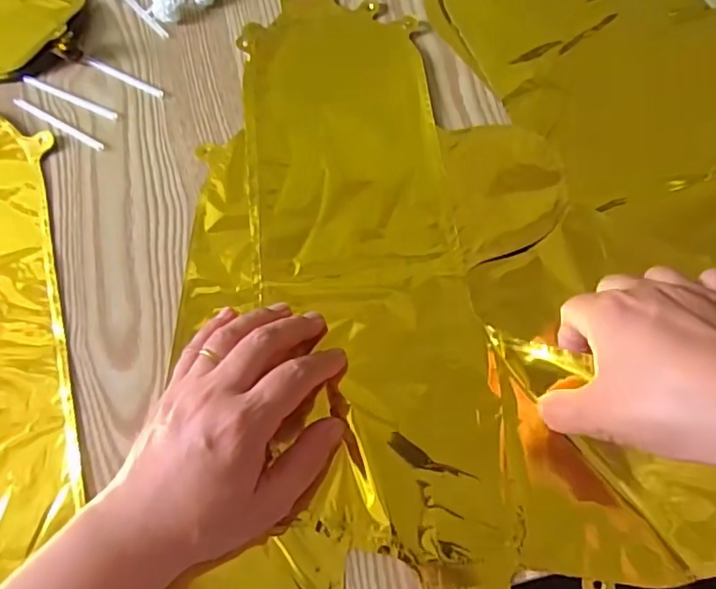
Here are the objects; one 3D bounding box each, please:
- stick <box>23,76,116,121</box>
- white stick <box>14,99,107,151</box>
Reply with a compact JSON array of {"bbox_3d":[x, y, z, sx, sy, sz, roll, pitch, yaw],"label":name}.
[{"bbox_3d":[-0.209,-0.143,0.414,0.084,0.004,0.007,25,71,12],"label":"stick"},{"bbox_3d":[-0.212,-0.121,0.404,0.084,0.004,0.007,30,72,13],"label":"white stick"}]

